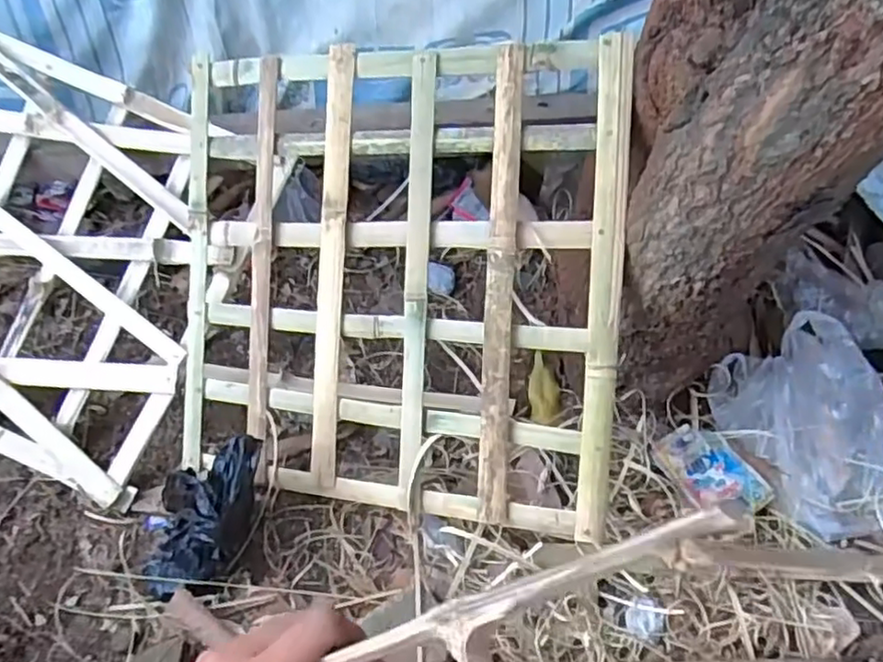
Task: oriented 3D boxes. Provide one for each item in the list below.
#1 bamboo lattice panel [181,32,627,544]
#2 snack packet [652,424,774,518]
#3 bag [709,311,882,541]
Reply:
[{"bbox_3d":[-0.076,-0.059,0.759,0.538,0.042,0.503,4,92,20],"label":"bamboo lattice panel"},{"bbox_3d":[0.325,0.172,0.818,0.085,0.017,0.124,-23,55,-17],"label":"snack packet"},{"bbox_3d":[0.446,0.114,0.812,0.173,0.120,0.238,-10,52,-8],"label":"bag"}]

